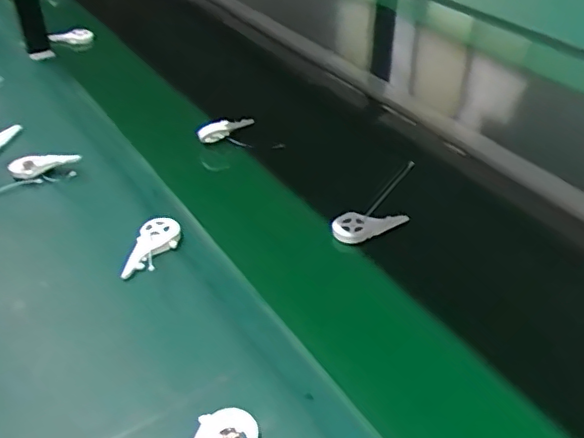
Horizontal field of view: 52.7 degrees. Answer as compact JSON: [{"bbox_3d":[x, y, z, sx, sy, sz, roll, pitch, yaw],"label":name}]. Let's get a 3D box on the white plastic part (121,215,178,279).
[{"bbox_3d":[-0.160,0.030,0.687,0.045,0.019,0.095,6,40,4],"label":"white plastic part"}]

